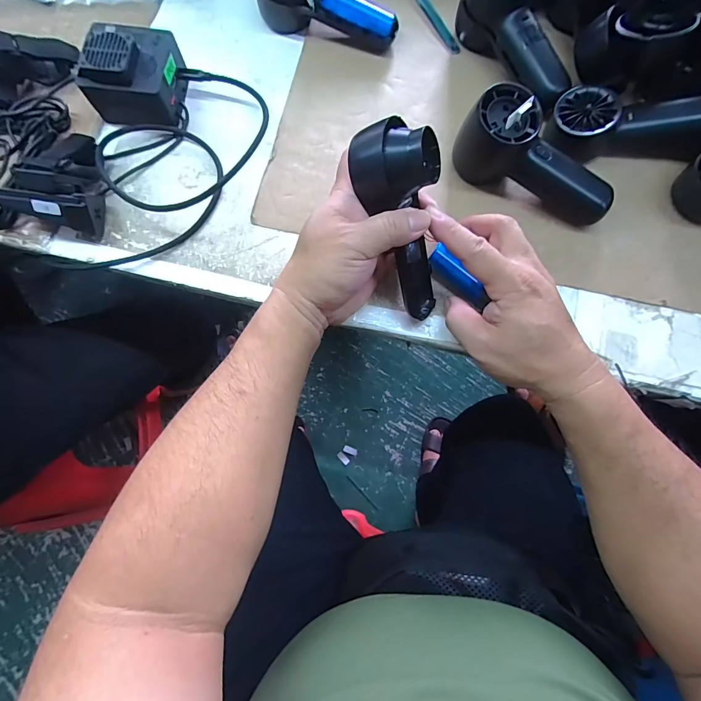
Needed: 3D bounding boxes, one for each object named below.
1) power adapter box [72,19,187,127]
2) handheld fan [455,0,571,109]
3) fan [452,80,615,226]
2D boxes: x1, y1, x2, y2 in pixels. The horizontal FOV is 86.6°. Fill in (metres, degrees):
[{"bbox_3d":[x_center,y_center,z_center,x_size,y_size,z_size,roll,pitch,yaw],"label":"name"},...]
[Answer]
[{"bbox_3d":[-0.206,-0.264,0.354,0.076,0.055,0.074,9,76,1],"label":"power adapter box"},{"bbox_3d":[0.167,-0.311,0.373,0.053,0.064,0.147,-32,91,-9],"label":"handheld fan"},{"bbox_3d":[0.167,-0.167,0.337,0.148,0.068,0.055,37,78,7],"label":"fan"}]

